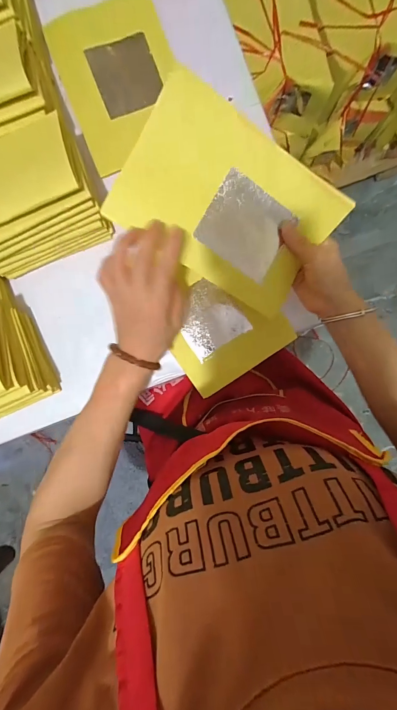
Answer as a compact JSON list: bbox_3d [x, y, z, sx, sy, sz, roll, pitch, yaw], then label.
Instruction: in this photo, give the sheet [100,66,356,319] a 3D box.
[{"bbox_3d":[0.036,-0.163,0.340,0.223,0.029,0.159,30,96,-14],"label":"sheet"}]

